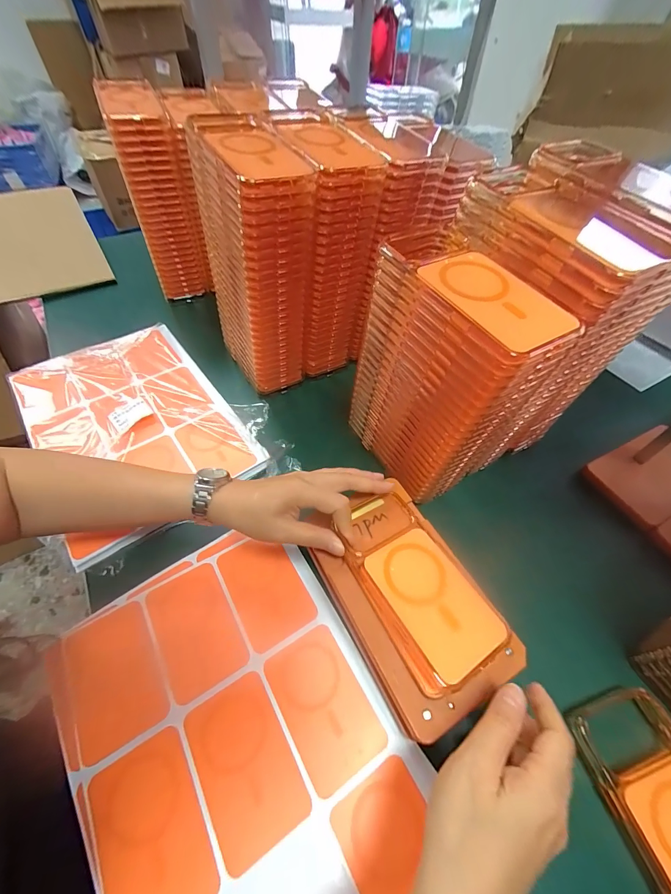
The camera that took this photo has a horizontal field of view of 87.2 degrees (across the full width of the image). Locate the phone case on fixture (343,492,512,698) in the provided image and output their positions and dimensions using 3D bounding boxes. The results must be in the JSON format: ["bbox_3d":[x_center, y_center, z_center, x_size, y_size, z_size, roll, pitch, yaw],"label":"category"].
[{"bbox_3d":[0.067,0.114,0.310,0.082,0.012,0.161,-25,57,-18],"label":"phone case on fixture"}]

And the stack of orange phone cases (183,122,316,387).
[{"bbox_3d":[-0.101,-0.222,0.454,0.097,0.264,0.172,-23,57,-17],"label":"stack of orange phone cases"}]

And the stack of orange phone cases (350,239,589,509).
[{"bbox_3d":[0.095,-0.064,0.364,0.083,0.234,0.187,-24,57,-18],"label":"stack of orange phone cases"}]

